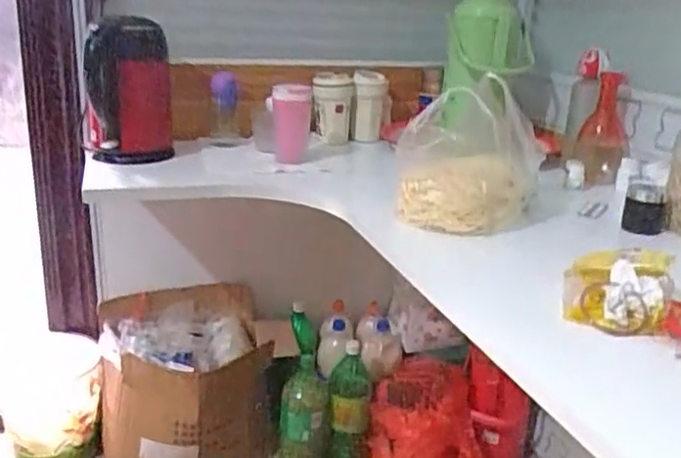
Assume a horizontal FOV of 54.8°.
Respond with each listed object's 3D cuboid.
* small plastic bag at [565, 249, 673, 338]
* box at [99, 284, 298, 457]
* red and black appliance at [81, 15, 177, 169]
[{"bbox_3d":[0.305,0.064,0.726,0.112,0.061,0.109,11,21,23],"label":"small plastic bag"},{"bbox_3d":[-0.320,0.357,1.505,0.436,0.348,0.281,-2,19,-14],"label":"box"},{"bbox_3d":[-0.412,-0.269,1.276,0.157,0.257,0.130,-2,20,-15],"label":"red and black appliance"}]

